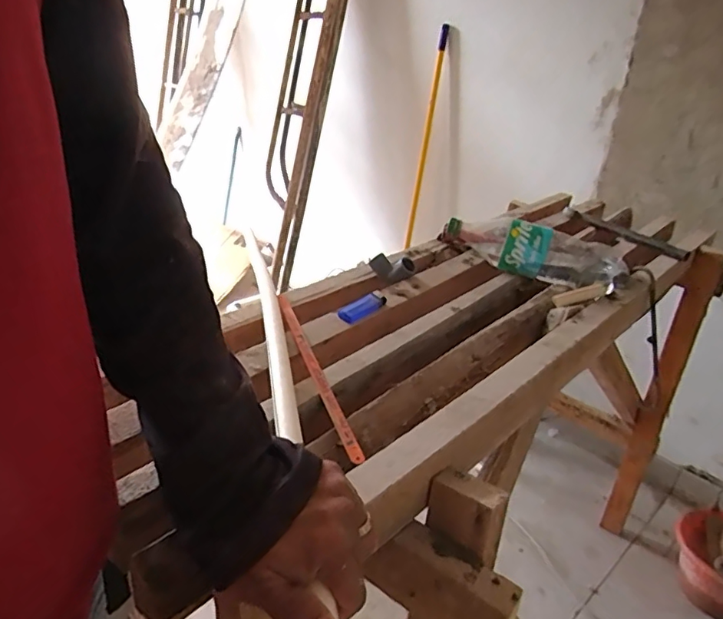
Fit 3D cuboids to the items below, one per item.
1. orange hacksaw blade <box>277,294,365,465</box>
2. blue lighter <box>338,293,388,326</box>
[{"bbox_3d":[-0.052,0.059,0.567,0.015,0.006,0.289,-7,31,-20],"label":"orange hacksaw blade"},{"bbox_3d":[0.000,-0.003,0.689,0.025,0.015,0.080,21,30,30],"label":"blue lighter"}]

